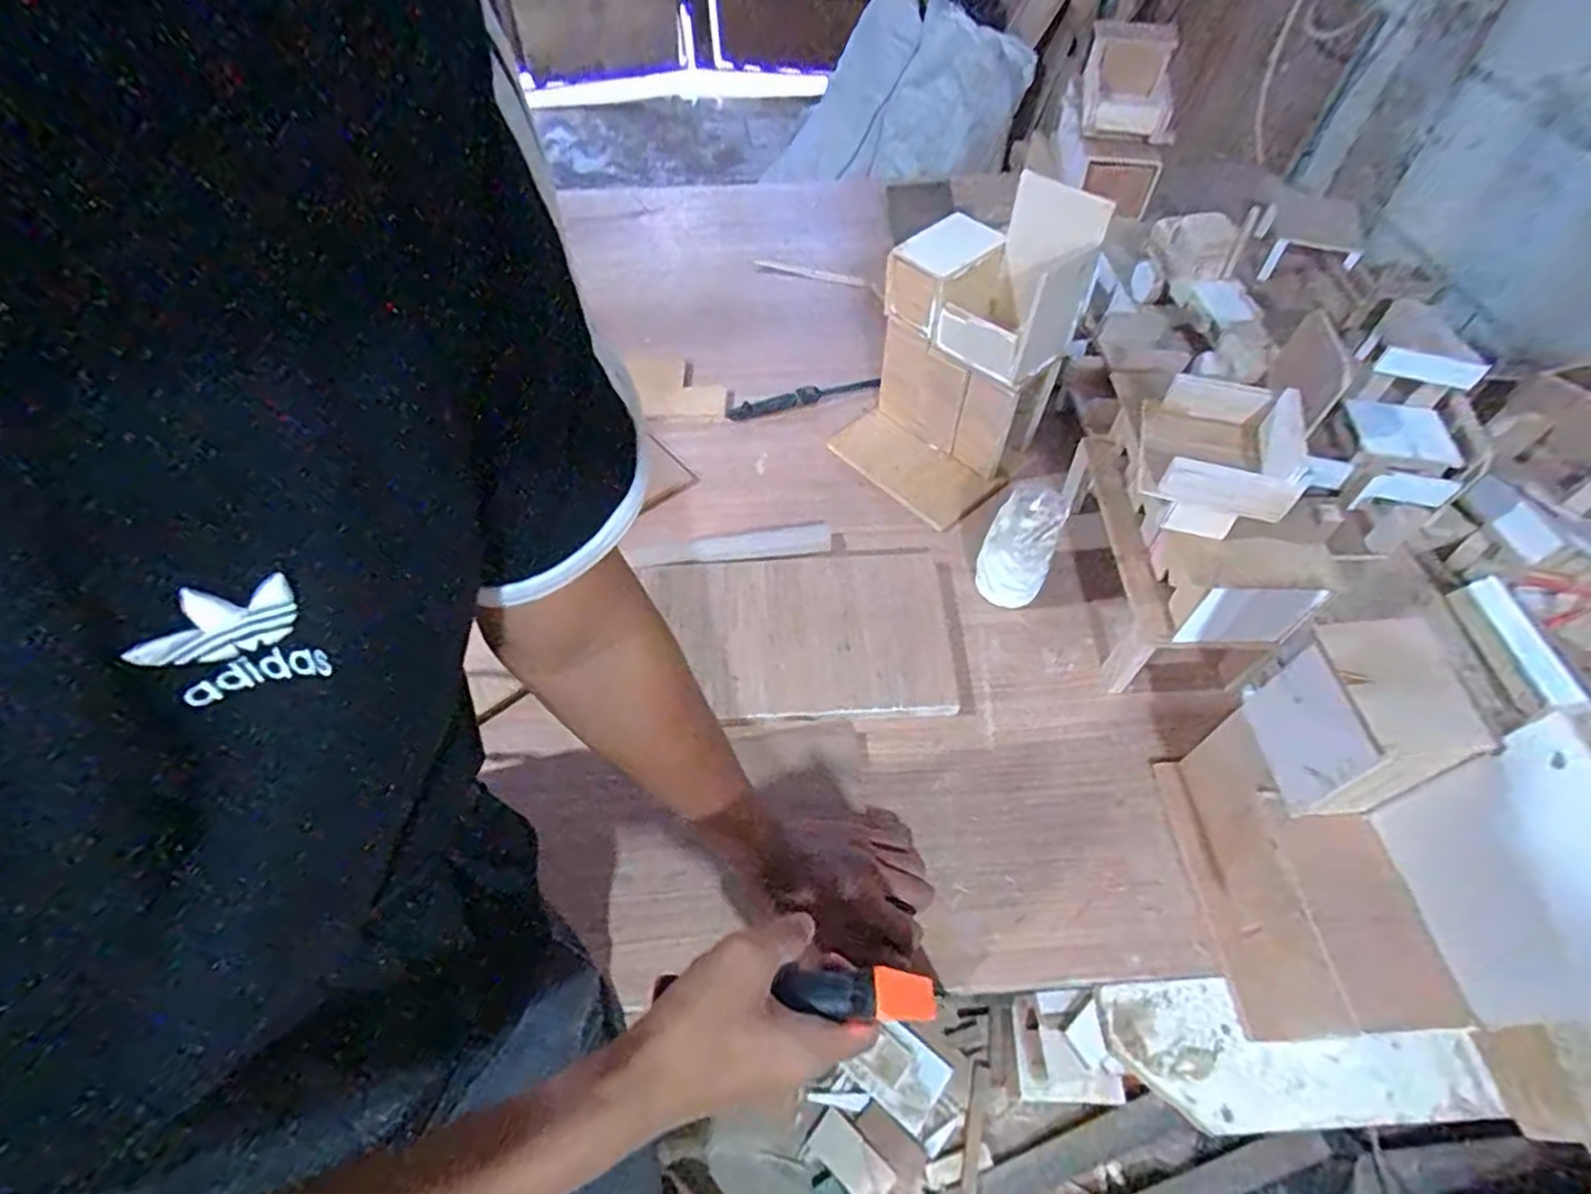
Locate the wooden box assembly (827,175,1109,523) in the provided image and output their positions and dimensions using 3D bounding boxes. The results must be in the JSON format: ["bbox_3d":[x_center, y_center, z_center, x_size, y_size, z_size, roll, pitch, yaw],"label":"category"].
[{"bbox_3d":[0.172,-0.257,0.735,0.214,0.249,0.184,-38,62,-22],"label":"wooden box assembly"}]

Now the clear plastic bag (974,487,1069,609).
[{"bbox_3d":[0.213,-0.051,0.674,0.065,0.111,0.073,23,59,17],"label":"clear plastic bag"}]

